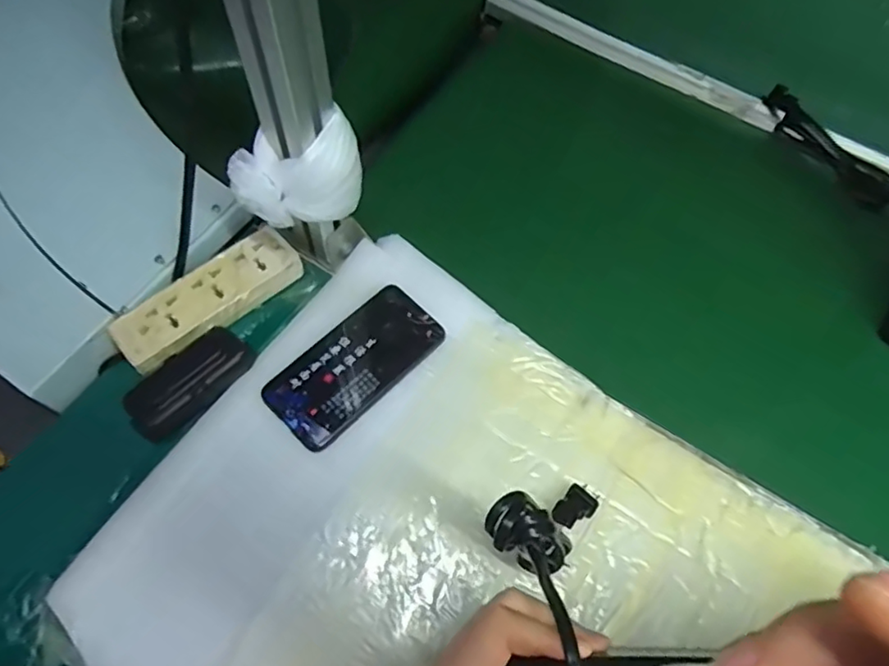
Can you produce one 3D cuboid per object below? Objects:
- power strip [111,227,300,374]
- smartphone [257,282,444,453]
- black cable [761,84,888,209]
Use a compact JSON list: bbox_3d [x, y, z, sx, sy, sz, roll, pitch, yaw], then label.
[{"bbox_3d":[-0.211,-0.034,0.534,0.164,0.024,0.053,-38,71,-20],"label":"power strip"},{"bbox_3d":[-0.077,0.026,0.518,0.152,0.012,0.077,-41,72,-21],"label":"smartphone"},{"bbox_3d":[0.434,-0.201,0.666,0.040,0.027,0.208,-29,68,-17],"label":"black cable"}]

